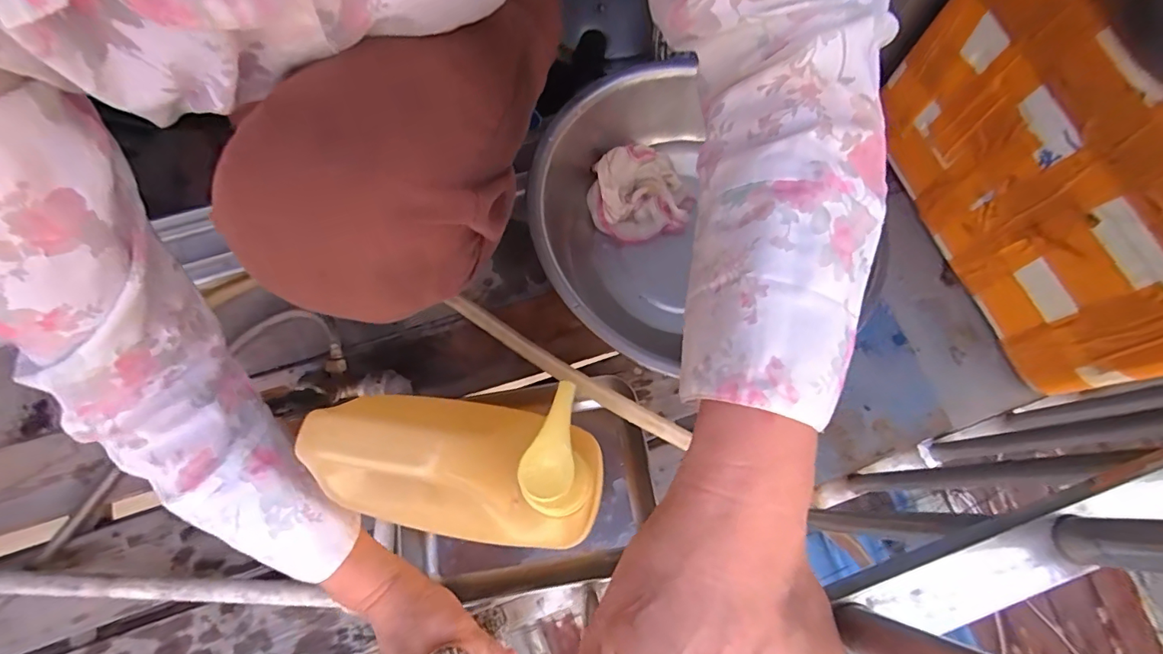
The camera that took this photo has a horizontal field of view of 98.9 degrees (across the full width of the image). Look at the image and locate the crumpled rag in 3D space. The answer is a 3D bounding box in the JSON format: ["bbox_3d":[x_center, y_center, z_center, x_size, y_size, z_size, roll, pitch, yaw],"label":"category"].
[{"bbox_3d":[0.069,-0.166,0.605,0.121,0.043,0.113,-21,72,-7],"label":"crumpled rag"}]

